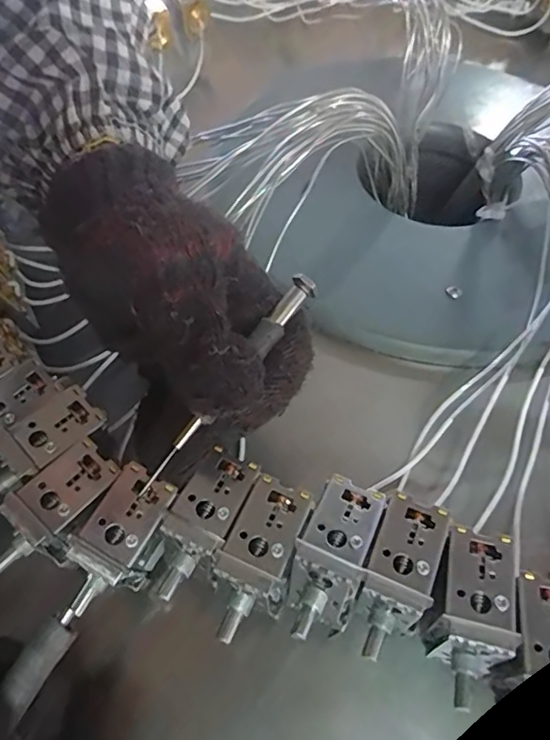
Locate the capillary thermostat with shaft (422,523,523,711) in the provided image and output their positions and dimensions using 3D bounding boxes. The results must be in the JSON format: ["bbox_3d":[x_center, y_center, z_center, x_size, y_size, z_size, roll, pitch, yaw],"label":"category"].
[{"bbox_3d":[0.065,0.085,0.185,0.023,0.035,0.051,18,59,10],"label":"capillary thermostat with shaft"}]

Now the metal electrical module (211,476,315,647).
[{"bbox_3d":[-0.007,0.065,0.185,0.023,0.017,0.051,23,60,14],"label":"metal electrical module"}]

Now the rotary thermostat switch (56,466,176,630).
[{"bbox_3d":[-0.056,0.063,0.190,0.026,0.019,0.052,19,59,11],"label":"rotary thermostat switch"}]

